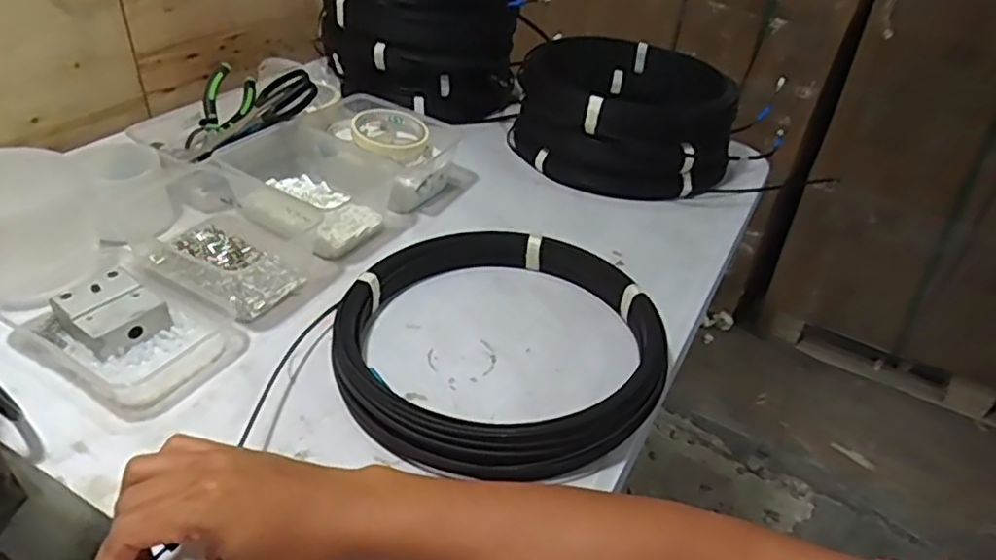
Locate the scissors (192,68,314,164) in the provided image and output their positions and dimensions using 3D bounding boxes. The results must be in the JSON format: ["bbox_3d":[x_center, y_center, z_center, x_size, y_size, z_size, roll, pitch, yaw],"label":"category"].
[{"bbox_3d":[-0.283,-0.187,0.748,0.160,0.019,0.072,-38,47,-3],"label":"scissors"}]

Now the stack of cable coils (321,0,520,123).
[{"bbox_3d":[-0.105,-0.397,0.944,0.267,0.210,0.266,8,37,2],"label":"stack of cable coils"}]

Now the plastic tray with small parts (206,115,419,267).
[{"bbox_3d":[-0.202,-0.103,0.708,0.178,0.064,0.141,24,40,23],"label":"plastic tray with small parts"}]

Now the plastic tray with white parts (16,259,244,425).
[{"bbox_3d":[-0.308,0.043,0.546,0.156,0.043,0.120,22,40,21],"label":"plastic tray with white parts"}]

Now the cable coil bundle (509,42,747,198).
[{"bbox_3d":[0.172,-0.223,0.879,0.276,0.128,0.267,14,37,10],"label":"cable coil bundle"}]

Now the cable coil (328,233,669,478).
[{"bbox_3d":[0.002,0.049,0.561,0.275,0.042,0.268,4,37,-3],"label":"cable coil"}]

